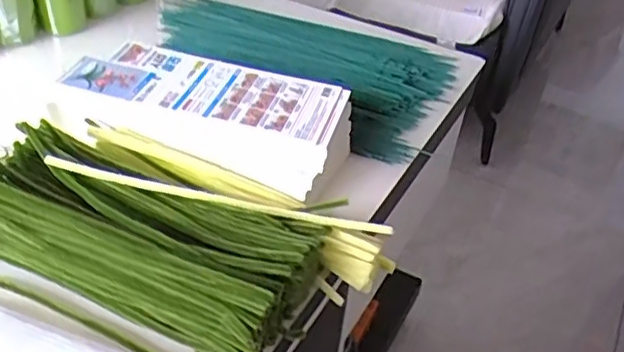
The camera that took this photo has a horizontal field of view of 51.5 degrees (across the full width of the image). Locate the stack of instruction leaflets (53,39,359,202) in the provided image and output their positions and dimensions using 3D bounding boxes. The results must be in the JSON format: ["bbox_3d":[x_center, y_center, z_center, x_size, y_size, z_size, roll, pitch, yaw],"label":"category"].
[{"bbox_3d":[-0.114,-0.067,0.681,0.297,0.054,0.140,16,40,12],"label":"stack of instruction leaflets"}]

